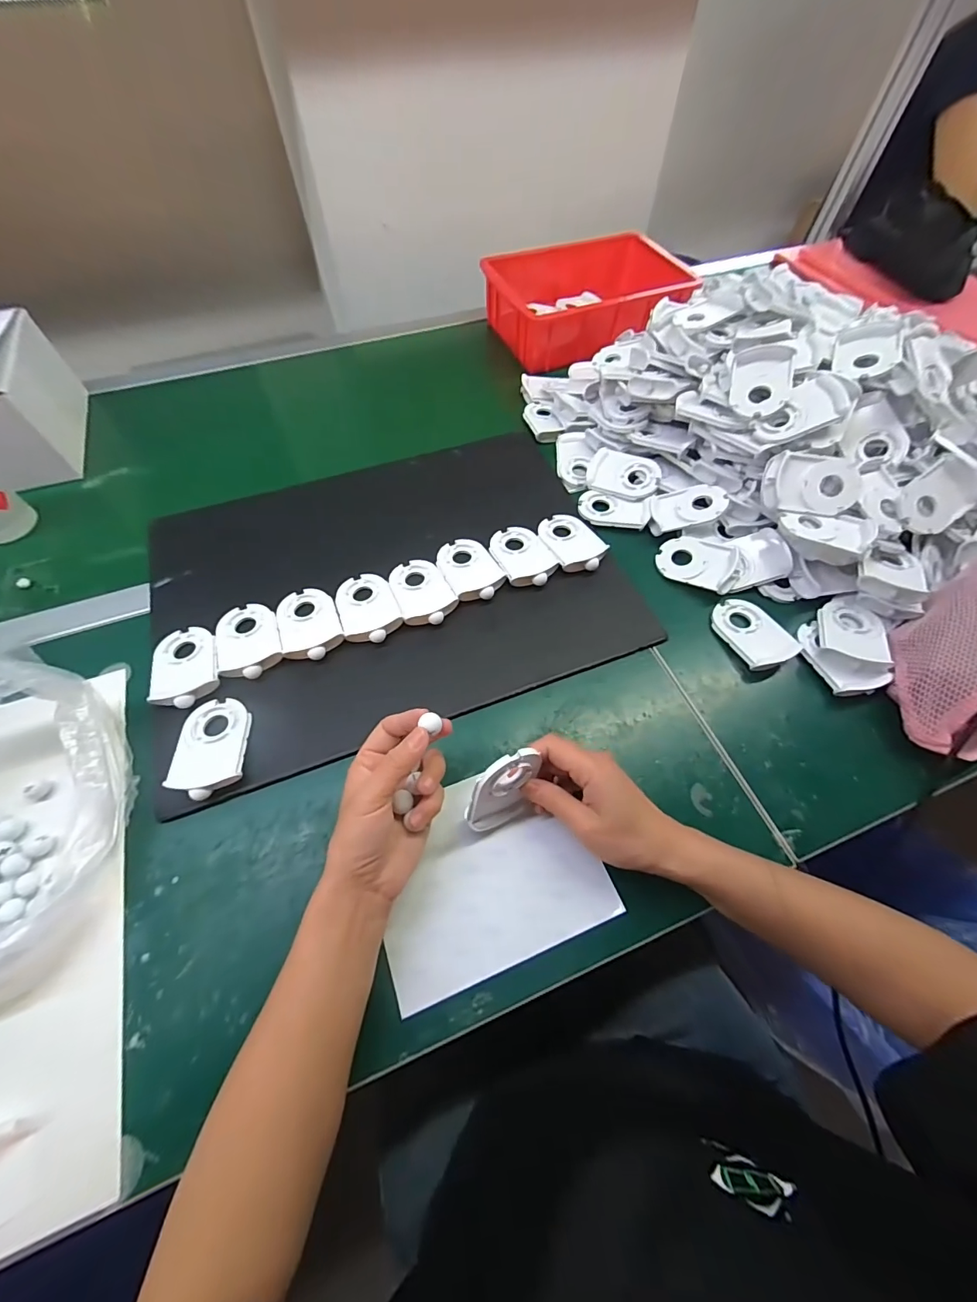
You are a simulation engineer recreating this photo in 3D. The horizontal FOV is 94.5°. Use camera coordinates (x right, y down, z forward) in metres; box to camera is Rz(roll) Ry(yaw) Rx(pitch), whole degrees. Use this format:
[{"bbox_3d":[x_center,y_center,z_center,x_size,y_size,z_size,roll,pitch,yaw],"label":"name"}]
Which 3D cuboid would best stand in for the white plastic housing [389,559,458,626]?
[{"bbox_3d":[-0.071,-0.064,0.484,0.058,0.018,0.089,-21,62,-12],"label":"white plastic housing"}]

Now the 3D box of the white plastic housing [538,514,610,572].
[{"bbox_3d":[0.093,-0.125,0.516,0.058,0.011,0.088,-29,64,-16],"label":"white plastic housing"}]

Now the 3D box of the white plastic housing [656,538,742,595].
[{"bbox_3d":[0.230,-0.095,0.498,0.086,0.016,0.059,24,72,26],"label":"white plastic housing"}]

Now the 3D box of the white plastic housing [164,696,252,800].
[{"bbox_3d":[-0.242,0.083,0.396,0.055,0.023,0.088,-10,60,-6],"label":"white plastic housing"}]

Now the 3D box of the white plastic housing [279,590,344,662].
[{"bbox_3d":[-0.182,-0.030,0.457,0.058,0.012,0.089,-18,61,-10],"label":"white plastic housing"}]

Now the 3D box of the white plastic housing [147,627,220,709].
[{"bbox_3d":[-0.292,0.012,0.433,0.059,0.013,0.088,-17,61,-10],"label":"white plastic housing"}]

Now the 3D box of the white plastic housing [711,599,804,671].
[{"bbox_3d":[0.271,-0.020,0.466,0.058,0.015,0.081,-17,61,-10],"label":"white plastic housing"}]

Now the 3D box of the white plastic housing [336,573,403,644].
[{"bbox_3d":[-0.126,-0.045,0.470,0.058,0.018,0.088,-19,61,-10],"label":"white plastic housing"}]

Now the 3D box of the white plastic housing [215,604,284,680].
[{"bbox_3d":[-0.239,-0.013,0.449,0.059,0.013,0.088,-21,62,-12],"label":"white plastic housing"}]

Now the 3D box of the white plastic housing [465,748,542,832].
[{"bbox_3d":[0.011,0.105,0.338,0.052,0.079,0.011,-12,42,-22],"label":"white plastic housing"}]

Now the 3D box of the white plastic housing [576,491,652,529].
[{"bbox_3d":[0.151,-0.173,0.545,0.083,0.012,0.049,14,61,8],"label":"white plastic housing"}]

